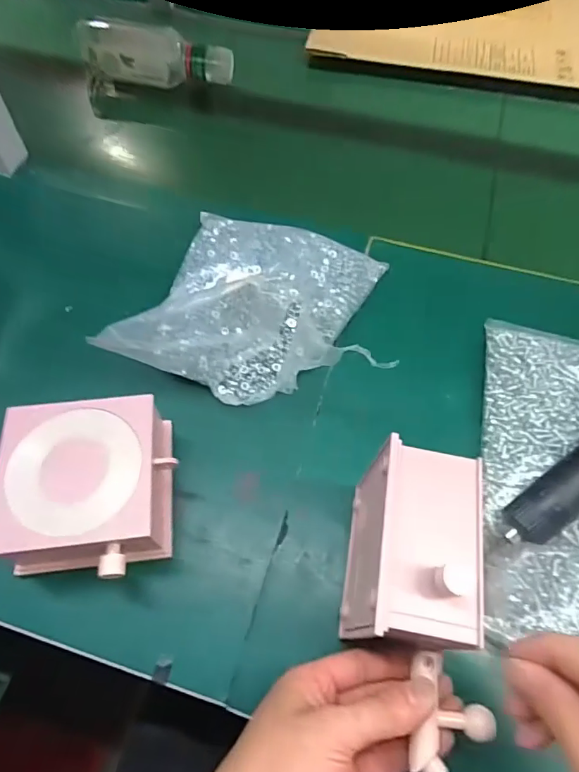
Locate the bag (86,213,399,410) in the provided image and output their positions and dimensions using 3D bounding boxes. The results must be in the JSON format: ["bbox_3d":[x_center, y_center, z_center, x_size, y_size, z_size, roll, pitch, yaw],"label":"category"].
[{"bbox_3d":[-0.026,-0.073,0.434,0.194,0.062,0.199,19,63,9],"label":"bag"}]

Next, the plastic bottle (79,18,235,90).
[{"bbox_3d":[-0.182,-0.429,0.656,0.203,0.068,0.067,11,59,5],"label":"plastic bottle"}]

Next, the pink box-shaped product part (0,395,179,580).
[{"bbox_3d":[-0.140,0.074,0.348,0.110,0.065,0.118,-4,62,-3],"label":"pink box-shaped product part"}]

